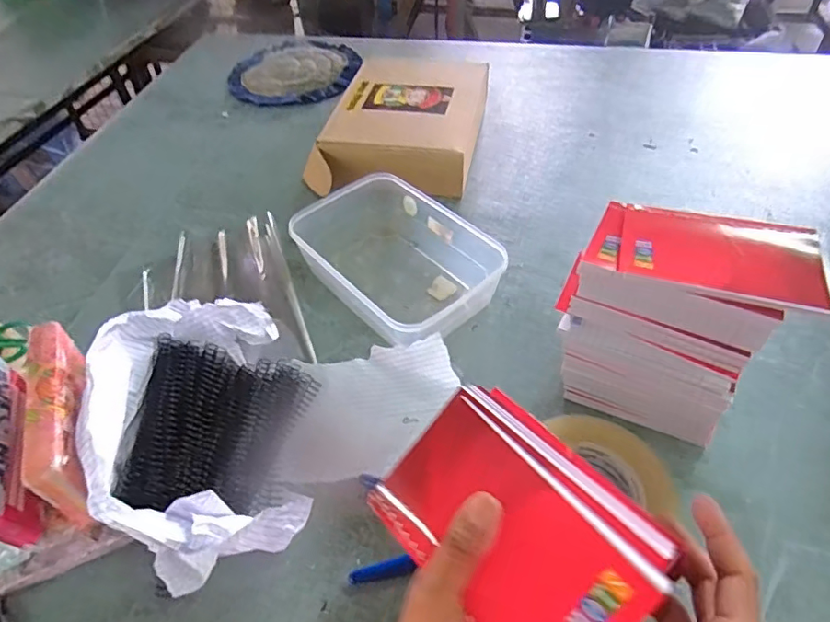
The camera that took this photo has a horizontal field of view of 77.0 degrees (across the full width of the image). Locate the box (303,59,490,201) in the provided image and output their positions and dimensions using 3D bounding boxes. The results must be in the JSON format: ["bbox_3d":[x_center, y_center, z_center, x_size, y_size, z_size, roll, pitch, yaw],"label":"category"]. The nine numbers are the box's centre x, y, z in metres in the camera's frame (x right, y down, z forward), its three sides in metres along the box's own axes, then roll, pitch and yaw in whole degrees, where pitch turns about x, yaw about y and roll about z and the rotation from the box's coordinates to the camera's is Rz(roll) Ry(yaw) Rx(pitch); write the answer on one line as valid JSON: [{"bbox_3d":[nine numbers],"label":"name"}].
[{"bbox_3d":[-0.010,-0.284,0.801,0.223,0.077,0.336,11,49,11],"label":"box"}]

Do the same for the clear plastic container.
[{"bbox_3d":[-0.022,-0.062,0.602,0.156,0.070,0.232,-35,56,-26],"label":"clear plastic container"}]

